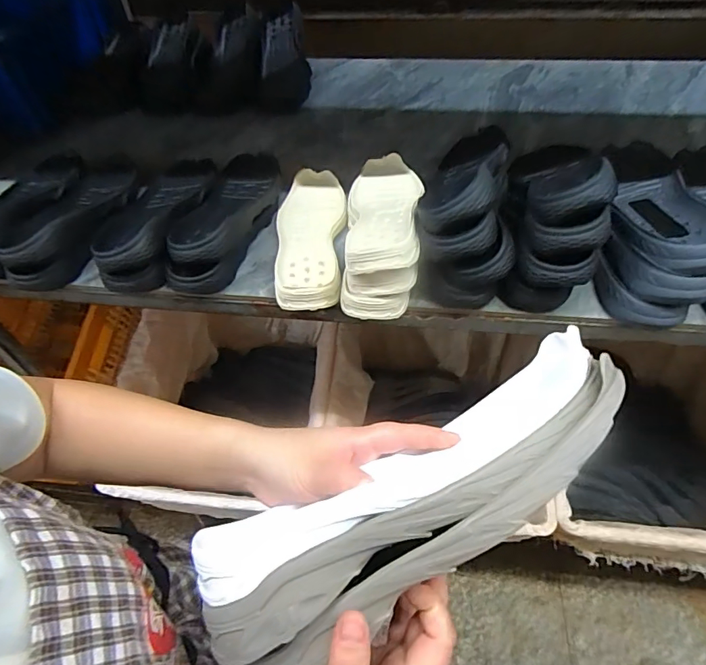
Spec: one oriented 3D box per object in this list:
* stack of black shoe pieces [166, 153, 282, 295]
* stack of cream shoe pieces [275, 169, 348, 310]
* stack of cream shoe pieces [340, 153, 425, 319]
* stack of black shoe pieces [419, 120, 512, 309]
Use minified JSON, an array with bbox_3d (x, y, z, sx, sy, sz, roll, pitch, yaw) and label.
[{"bbox_3d":[-0.179,-0.182,0.690,0.101,0.070,0.295,4,50,7],"label":"stack of black shoe pieces"},{"bbox_3d":[-0.059,-0.146,0.676,0.100,0.042,0.293,-5,50,-1],"label":"stack of cream shoe pieces"},{"bbox_3d":[0.038,-0.160,0.631,0.103,0.092,0.299,4,50,7],"label":"stack of cream shoe pieces"},{"bbox_3d":[0.160,-0.182,0.619,0.113,0.149,0.282,11,51,12],"label":"stack of black shoe pieces"}]

